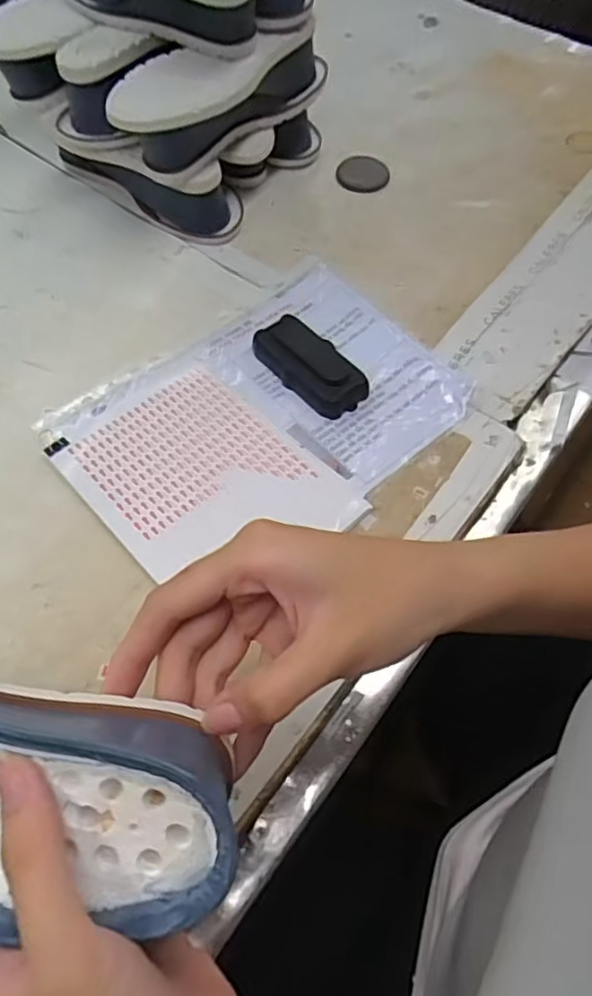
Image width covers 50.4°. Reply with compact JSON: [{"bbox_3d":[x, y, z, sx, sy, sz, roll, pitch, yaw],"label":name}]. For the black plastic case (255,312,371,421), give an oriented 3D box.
[{"bbox_3d":[0.013,-0.119,0.542,0.054,0.024,0.109,-35,66,-19],"label":"black plastic case"}]

